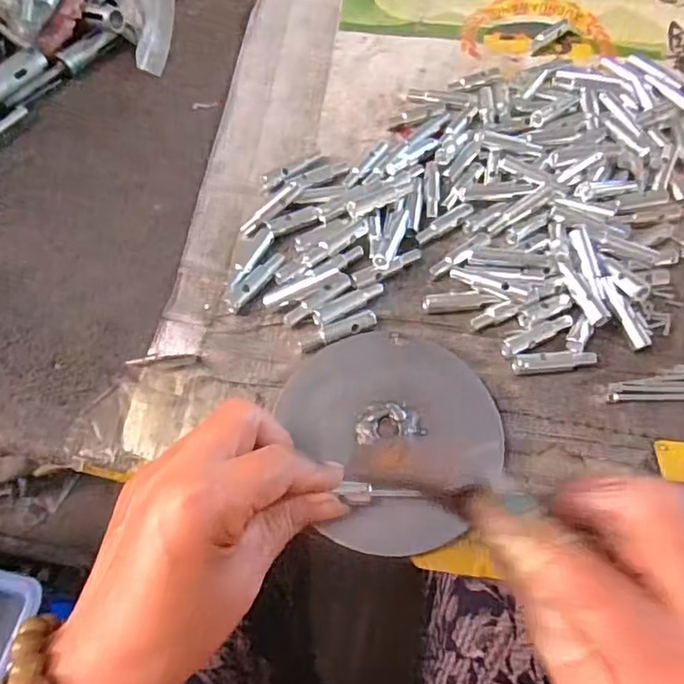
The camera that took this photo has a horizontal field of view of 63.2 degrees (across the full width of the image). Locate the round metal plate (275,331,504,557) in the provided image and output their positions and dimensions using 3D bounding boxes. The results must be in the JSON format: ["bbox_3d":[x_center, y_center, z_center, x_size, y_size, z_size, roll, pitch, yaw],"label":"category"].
[{"bbox_3d":[0.031,0.047,0.313,0.112,0.007,0.127,-18,61,-14],"label":"round metal plate"}]

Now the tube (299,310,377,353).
[{"bbox_3d":[-0.003,-0.007,0.345,0.049,0.008,0.013,-21,65,-12],"label":"tube"}]

